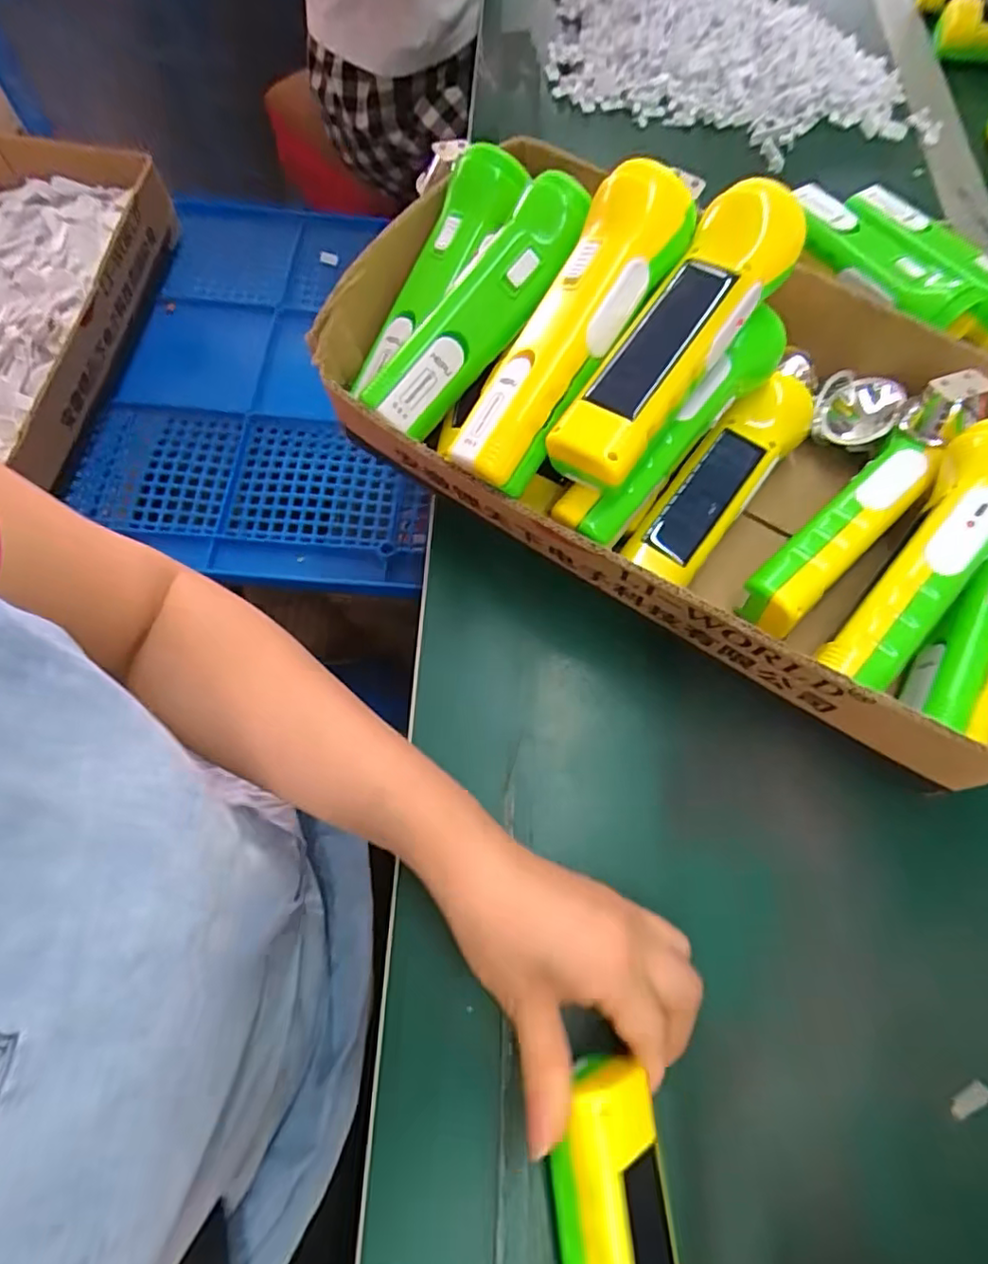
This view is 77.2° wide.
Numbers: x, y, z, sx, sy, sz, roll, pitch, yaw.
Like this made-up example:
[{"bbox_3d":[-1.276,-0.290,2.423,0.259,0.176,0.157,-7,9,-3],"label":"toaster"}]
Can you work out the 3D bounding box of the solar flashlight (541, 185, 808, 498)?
[{"bbox_3d":[0.088,-0.142,0.301,0.044,0.035,0.161,35,84,11],"label":"solar flashlight"}]

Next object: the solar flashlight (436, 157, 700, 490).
[{"bbox_3d":[0.036,-0.149,0.305,0.052,0.038,0.167,35,94,11],"label":"solar flashlight"}]

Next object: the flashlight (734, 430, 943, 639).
[{"bbox_3d":[0.190,-0.056,0.337,0.146,0.027,0.033,-40,75,-17],"label":"flashlight"}]

